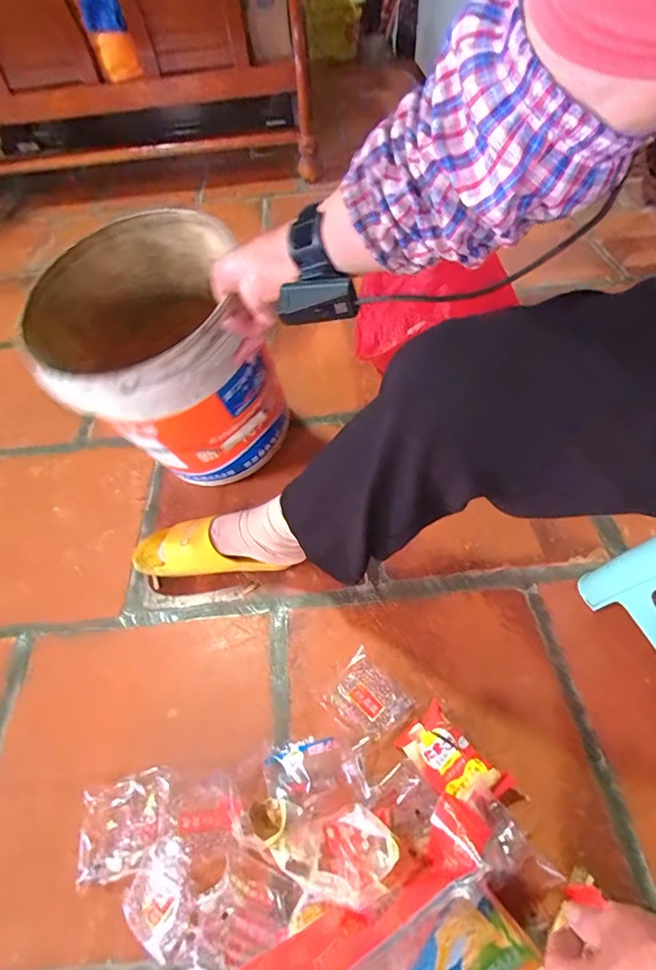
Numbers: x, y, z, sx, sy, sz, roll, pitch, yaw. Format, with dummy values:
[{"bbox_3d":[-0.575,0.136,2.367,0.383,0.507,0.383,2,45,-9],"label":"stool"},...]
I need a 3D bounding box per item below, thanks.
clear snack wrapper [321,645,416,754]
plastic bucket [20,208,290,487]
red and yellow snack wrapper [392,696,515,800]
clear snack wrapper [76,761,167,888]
[{"bbox_3d":[0.043,0.254,0.530,0.086,0.016,0.085,-33,58,-19],"label":"clear snack wrapper"},{"bbox_3d":[-0.228,-0.162,0.638,0.268,0.307,0.274,-2,53,3],"label":"plastic bucket"},{"bbox_3d":[0.132,0.297,0.476,0.063,0.036,0.104,-36,59,-21],"label":"red and yellow snack wrapper"},{"bbox_3d":[-0.214,0.360,0.473,0.087,0.020,0.083,-15,54,-7],"label":"clear snack wrapper"}]

